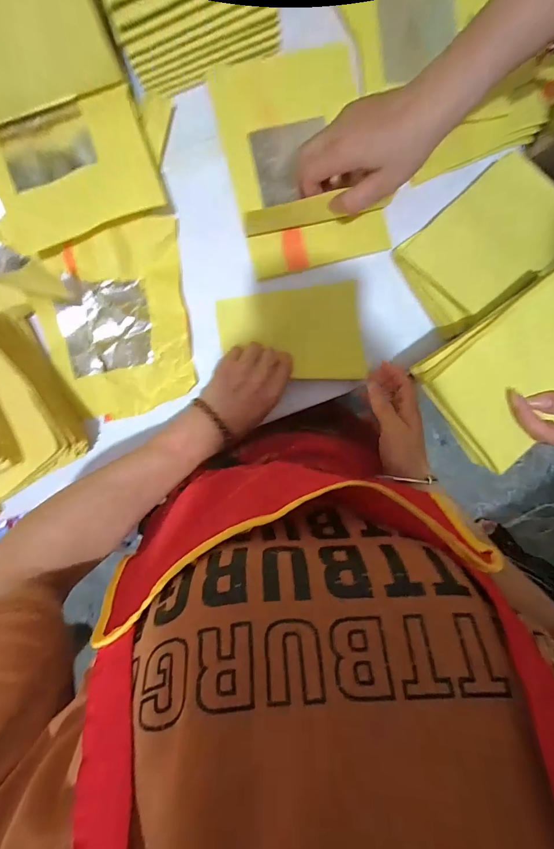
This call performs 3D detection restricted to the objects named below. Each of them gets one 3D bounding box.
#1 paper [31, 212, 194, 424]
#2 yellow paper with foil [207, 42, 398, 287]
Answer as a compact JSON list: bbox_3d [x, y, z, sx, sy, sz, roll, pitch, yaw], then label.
[{"bbox_3d":[-0.180,-0.114,0.434,0.162,0.019,0.201,-12,91,-1],"label":"paper"},{"bbox_3d":[0.026,-0.294,0.413,0.154,0.051,0.228,-14,91,-1],"label":"yellow paper with foil"}]

